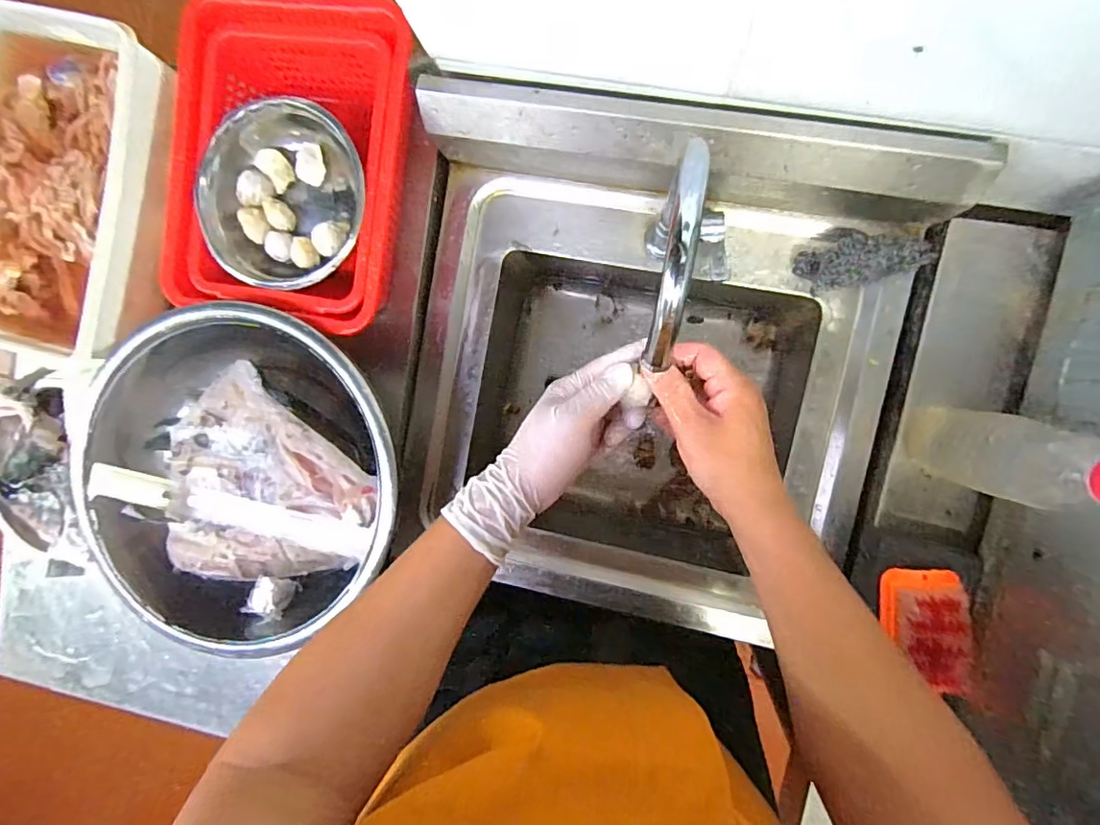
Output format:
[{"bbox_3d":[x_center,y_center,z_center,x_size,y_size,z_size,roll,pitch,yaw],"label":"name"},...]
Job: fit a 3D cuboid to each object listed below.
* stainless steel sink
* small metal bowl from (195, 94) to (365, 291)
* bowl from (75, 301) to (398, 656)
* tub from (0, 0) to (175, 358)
[{"bbox_3d":[0.103,-0.039,0.632,0.517,0.285,0.481,13,94,8],"label":"stainless steel sink"},{"bbox_3d":[-0.267,-0.217,0.562,0.175,0.062,0.174,0,93,9],"label":"small metal bowl"},{"bbox_3d":[-0.322,0.057,0.594,0.337,0.109,0.334,0,93,9],"label":"bowl"},{"bbox_3d":[-0.554,-0.241,0.588,0.245,0.089,0.340,15,95,8],"label":"tub"}]

